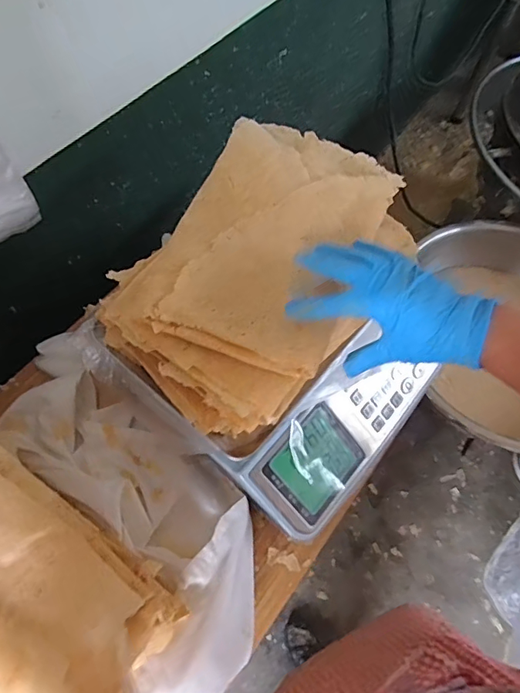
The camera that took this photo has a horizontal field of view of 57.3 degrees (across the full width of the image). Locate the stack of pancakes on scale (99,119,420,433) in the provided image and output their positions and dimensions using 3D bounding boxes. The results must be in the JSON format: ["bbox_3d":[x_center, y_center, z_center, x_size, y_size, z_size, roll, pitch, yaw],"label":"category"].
[{"bbox_3d":[0.003,-0.093,0.517,0.248,0.075,0.351,26,65,9],"label":"stack of pancakes on scale"}]

